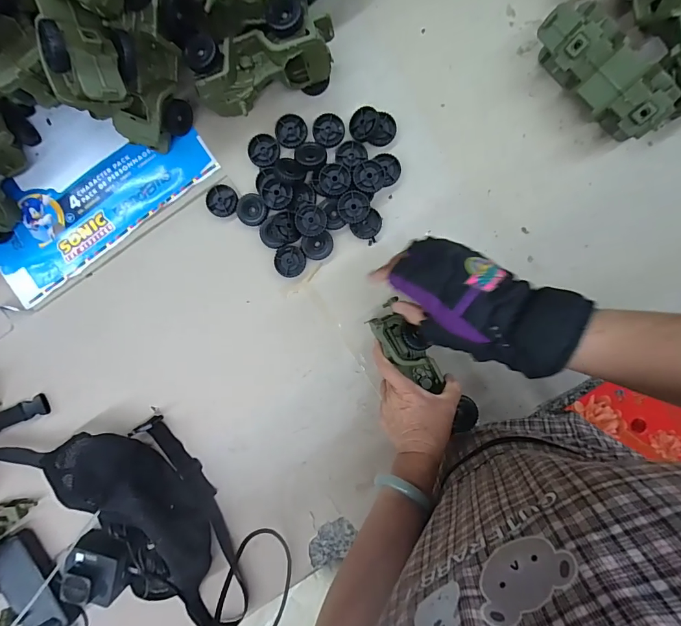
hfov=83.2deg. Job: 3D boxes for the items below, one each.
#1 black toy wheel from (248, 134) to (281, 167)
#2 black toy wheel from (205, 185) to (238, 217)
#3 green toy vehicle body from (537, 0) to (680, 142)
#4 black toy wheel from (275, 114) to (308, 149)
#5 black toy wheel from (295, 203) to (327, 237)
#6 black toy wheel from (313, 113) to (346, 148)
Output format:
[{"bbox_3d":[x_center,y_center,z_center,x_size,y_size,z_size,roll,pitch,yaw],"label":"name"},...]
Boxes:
[{"bbox_3d":[-0.108,-0.229,0.538,0.043,0.009,0.043,0,91,3],"label":"black toy wheel"},{"bbox_3d":[-0.168,-0.159,0.545,0.044,0.010,0.043,0,91,3],"label":"black toy wheel"},{"bbox_3d":[0.332,-0.306,0.486,0.081,0.076,0.183,-43,89,3],"label":"green toy vehicle body"},{"bbox_3d":[-0.068,-0.254,0.538,0.043,0.013,0.043,0,91,3],"label":"black toy wheel"},{"bbox_3d":[-0.040,-0.128,0.527,0.042,0.010,0.045,0,91,3],"label":"black toy wheel"},{"bbox_3d":[-0.016,-0.253,0.538,0.043,0.015,0.044,0,91,3],"label":"black toy wheel"}]

